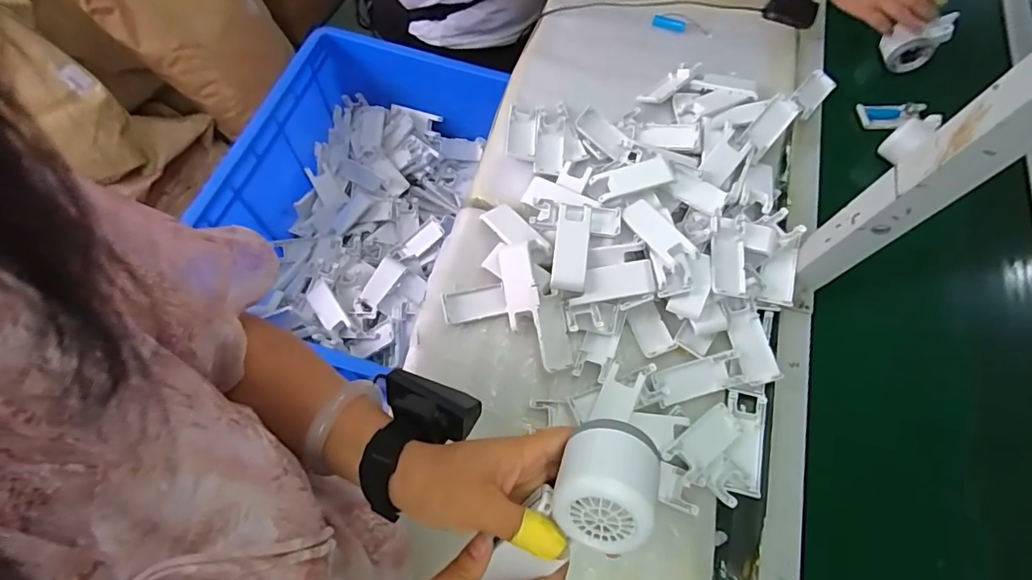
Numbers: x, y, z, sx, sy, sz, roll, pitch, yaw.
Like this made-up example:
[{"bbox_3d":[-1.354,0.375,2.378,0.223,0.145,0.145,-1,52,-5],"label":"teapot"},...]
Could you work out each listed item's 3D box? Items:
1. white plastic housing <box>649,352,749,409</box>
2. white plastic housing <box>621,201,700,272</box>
[{"bbox_3d":[0.202,0.098,0.539,0.101,0.015,0.040,-15,69,-8],"label":"white plastic housing"},{"bbox_3d":[0.162,-0.067,0.559,0.042,0.016,0.096,-25,58,-12],"label":"white plastic housing"}]

